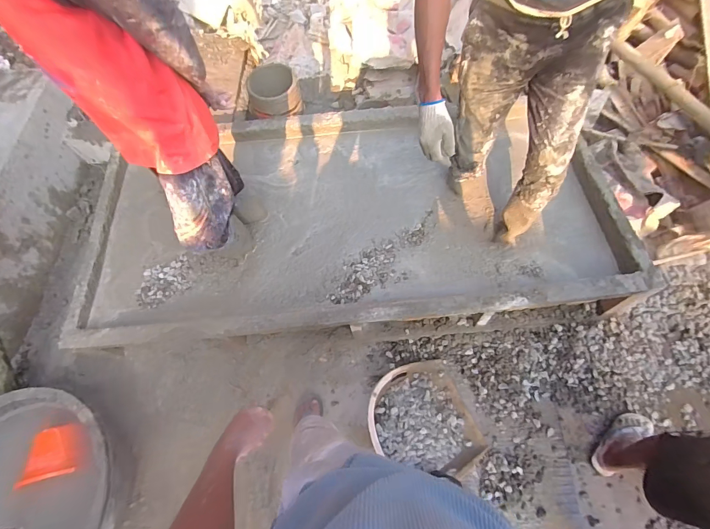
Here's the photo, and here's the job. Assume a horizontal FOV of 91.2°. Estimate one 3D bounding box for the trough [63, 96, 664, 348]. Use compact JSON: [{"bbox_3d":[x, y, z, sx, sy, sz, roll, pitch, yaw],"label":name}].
[{"bbox_3d":[-0.038,-0.216,1.398,1.996,0.196,0.948,-5,64,1],"label":"trough"}]

